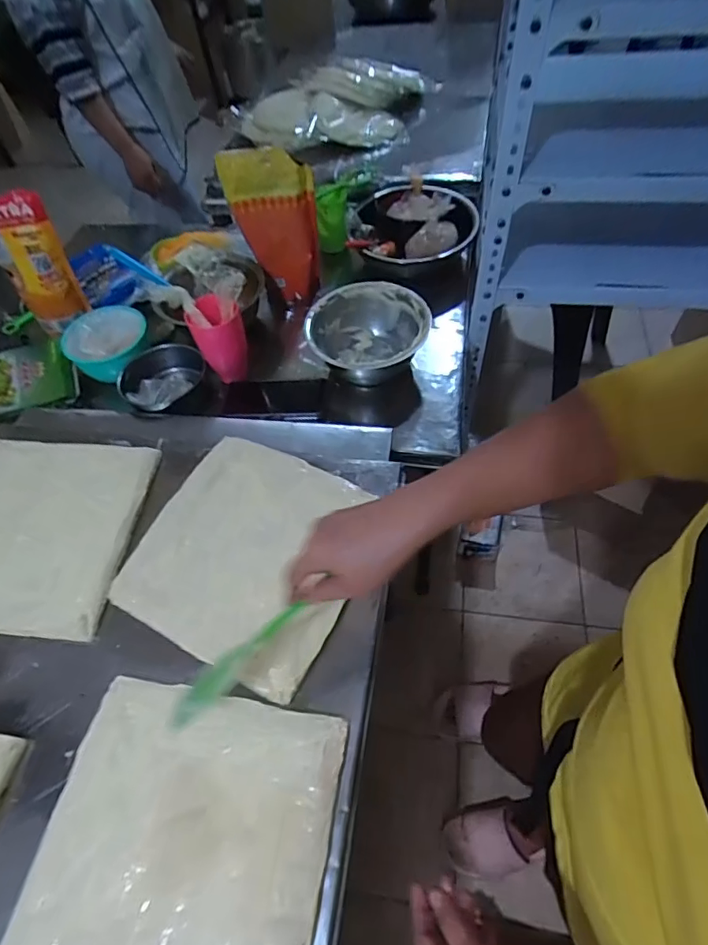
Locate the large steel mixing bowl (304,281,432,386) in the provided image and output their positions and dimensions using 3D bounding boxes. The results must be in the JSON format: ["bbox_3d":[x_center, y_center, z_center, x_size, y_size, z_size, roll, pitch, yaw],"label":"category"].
[{"bbox_3d":[0.024,-0.215,0.835,0.187,0.091,0.186,-3,56,4],"label":"large steel mixing bowl"}]

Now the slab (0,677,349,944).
[{"bbox_3d":[-0.149,0.325,0.441,0.247,0.021,0.247,7,58,9],"label":"slab"}]

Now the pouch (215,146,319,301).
[{"bbox_3d":[-0.134,-0.417,0.887,0.141,0.260,0.043,-4,56,3],"label":"pouch"}]

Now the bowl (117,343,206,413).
[{"bbox_3d":[-0.315,-0.148,0.843,0.123,0.071,0.142,-5,56,2],"label":"bowl"}]

